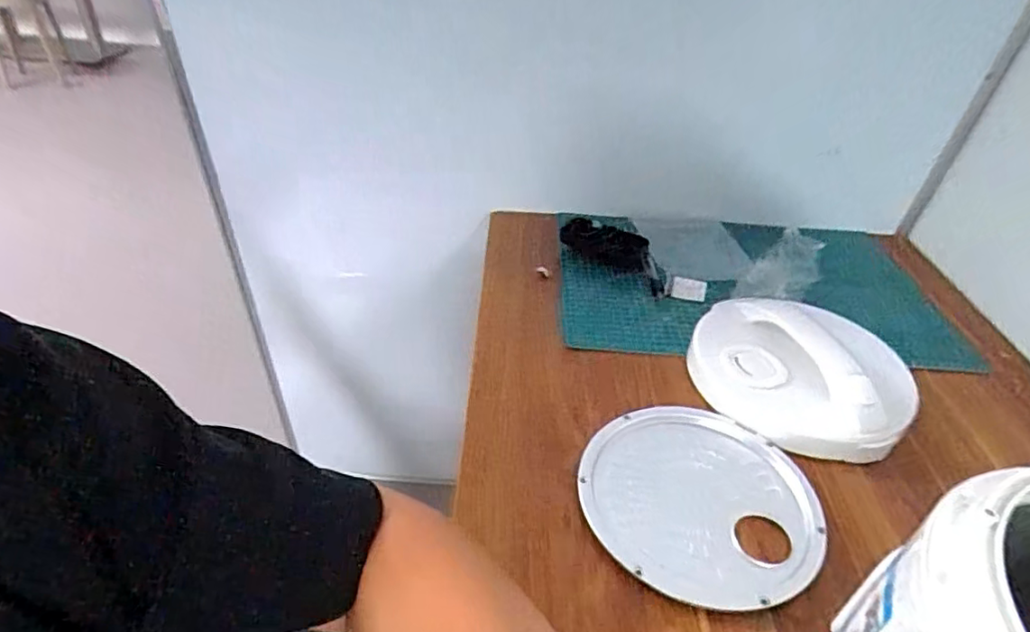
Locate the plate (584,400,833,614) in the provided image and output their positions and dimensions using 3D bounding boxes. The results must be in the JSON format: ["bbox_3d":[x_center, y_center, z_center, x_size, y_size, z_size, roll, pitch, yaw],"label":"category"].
[{"bbox_3d":[0.145,0.140,0.475,0.178,0.015,0.177,3,37,-2],"label":"plate"}]

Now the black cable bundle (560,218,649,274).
[{"bbox_3d":[0.118,-0.090,0.770,0.112,0.025,0.068,27,43,27],"label":"black cable bundle"}]

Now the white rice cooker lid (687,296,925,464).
[{"bbox_3d":[0.275,0.041,0.583,0.191,0.053,0.194,24,41,23],"label":"white rice cooker lid"}]

